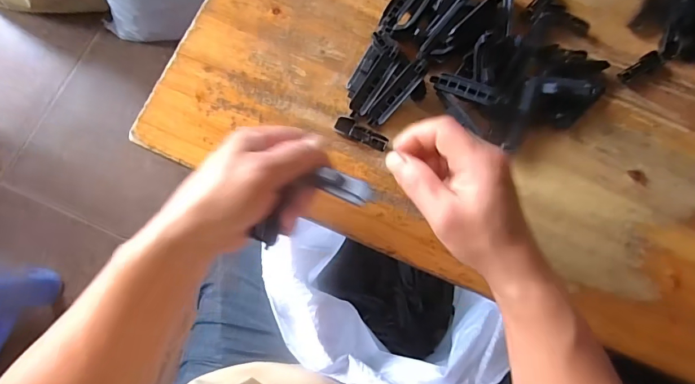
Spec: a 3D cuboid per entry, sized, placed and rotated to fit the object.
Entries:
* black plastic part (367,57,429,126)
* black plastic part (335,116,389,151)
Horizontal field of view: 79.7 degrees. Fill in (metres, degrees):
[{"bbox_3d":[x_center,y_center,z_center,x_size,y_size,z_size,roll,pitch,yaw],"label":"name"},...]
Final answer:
[{"bbox_3d":[0.046,-0.091,0.381,0.017,0.004,0.072,42,98,2],"label":"black plastic part"},{"bbox_3d":[0.013,-0.054,0.389,0.052,0.008,0.017,29,79,1],"label":"black plastic part"}]

